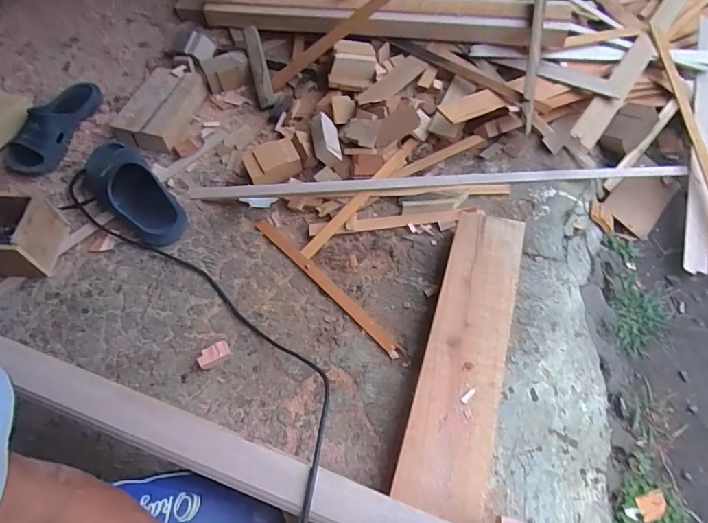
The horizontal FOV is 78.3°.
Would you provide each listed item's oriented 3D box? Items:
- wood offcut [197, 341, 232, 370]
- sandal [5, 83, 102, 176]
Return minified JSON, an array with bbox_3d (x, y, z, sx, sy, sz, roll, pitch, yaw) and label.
[{"bbox_3d":[-0.237,0.161,0.737,0.053,0.026,0.031,-27,62,-15],"label":"wood offcut"},{"bbox_3d":[-0.682,-0.313,0.977,0.114,0.073,0.252,15,60,9],"label":"sandal"}]

